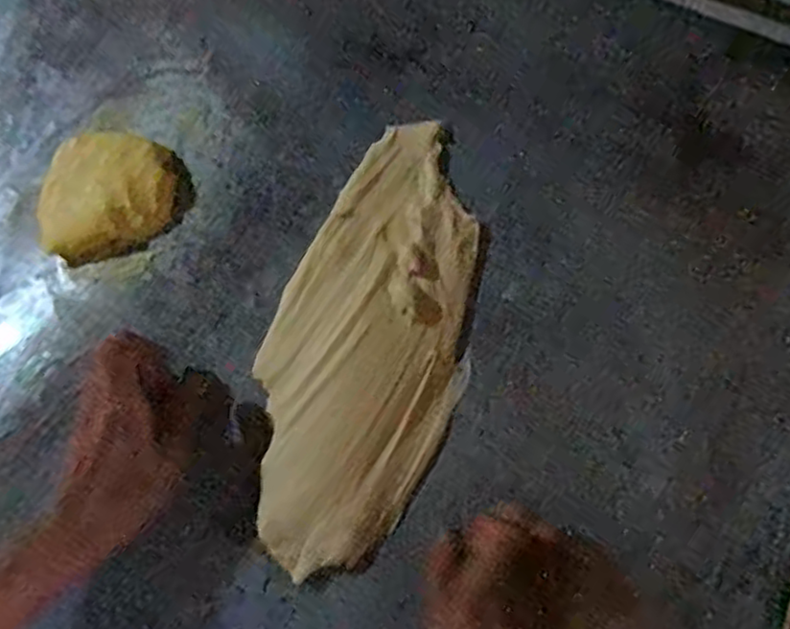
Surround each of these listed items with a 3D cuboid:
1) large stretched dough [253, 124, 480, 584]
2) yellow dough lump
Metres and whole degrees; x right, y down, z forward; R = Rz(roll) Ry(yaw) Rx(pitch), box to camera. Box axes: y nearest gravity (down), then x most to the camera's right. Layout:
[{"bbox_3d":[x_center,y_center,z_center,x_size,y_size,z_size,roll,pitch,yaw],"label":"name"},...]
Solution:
[{"bbox_3d":[-0.015,0.015,0.487,0.131,0.020,0.307,19,76,4],"label":"large stretched dough"},{"bbox_3d":[-0.203,-0.087,0.504,0.106,0.029,0.082,-16,76,-5],"label":"yellow dough lump"}]

